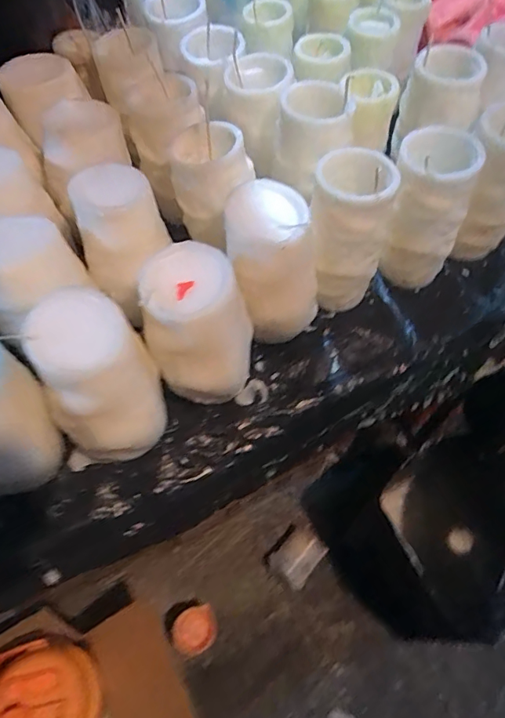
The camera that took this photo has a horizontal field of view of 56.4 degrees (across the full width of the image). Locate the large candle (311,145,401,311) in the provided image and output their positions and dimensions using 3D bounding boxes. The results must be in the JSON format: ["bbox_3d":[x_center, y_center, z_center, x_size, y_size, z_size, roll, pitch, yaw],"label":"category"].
[{"bbox_3d":[0.073,-0.098,0.368,0.060,0.114,0.071,14,59,7],"label":"large candle"}]

